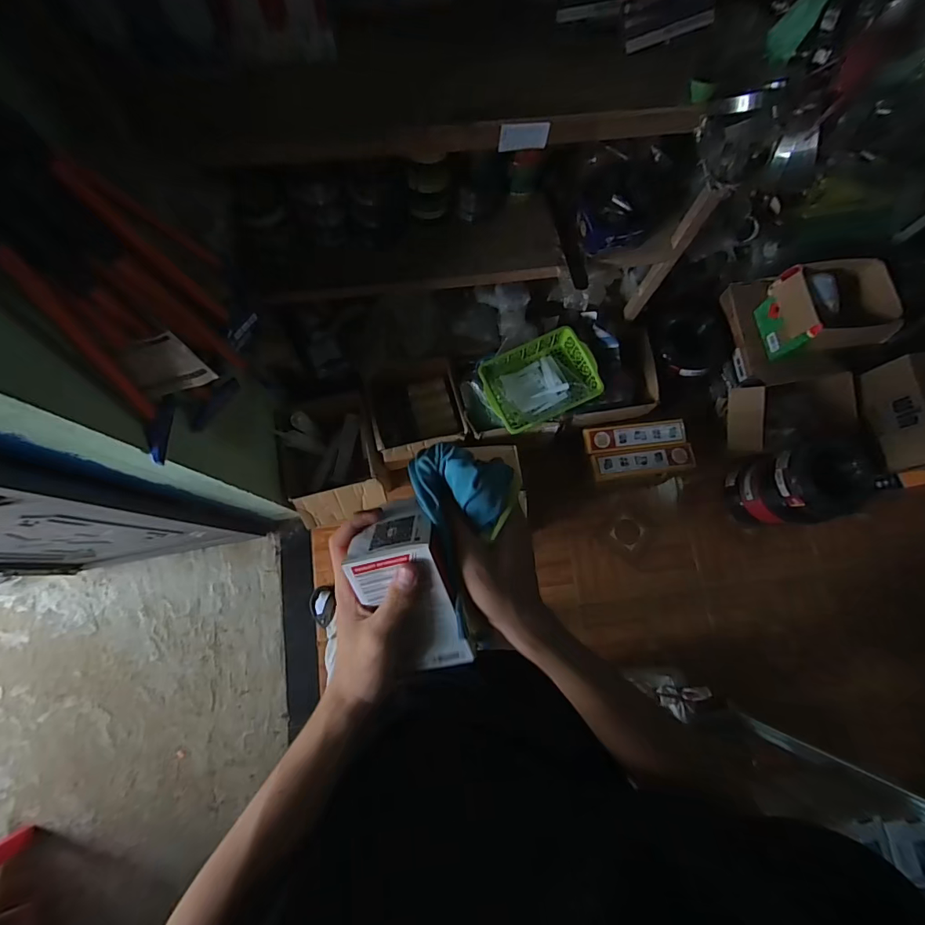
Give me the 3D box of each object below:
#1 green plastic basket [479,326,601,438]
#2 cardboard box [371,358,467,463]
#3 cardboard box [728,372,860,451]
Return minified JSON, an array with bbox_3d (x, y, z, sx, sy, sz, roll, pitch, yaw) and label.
[{"bbox_3d":[0.207,-0.224,1.274,0.297,0.093,0.214,-26,79,-8],"label":"green plastic basket"},{"bbox_3d":[-0.133,-0.148,1.358,0.241,0.174,0.238,-13,77,-5],"label":"cardboard box"},{"bbox_3d":[0.927,-0.130,1.303,0.245,0.151,0.186,-4,83,-2],"label":"cardboard box"}]

